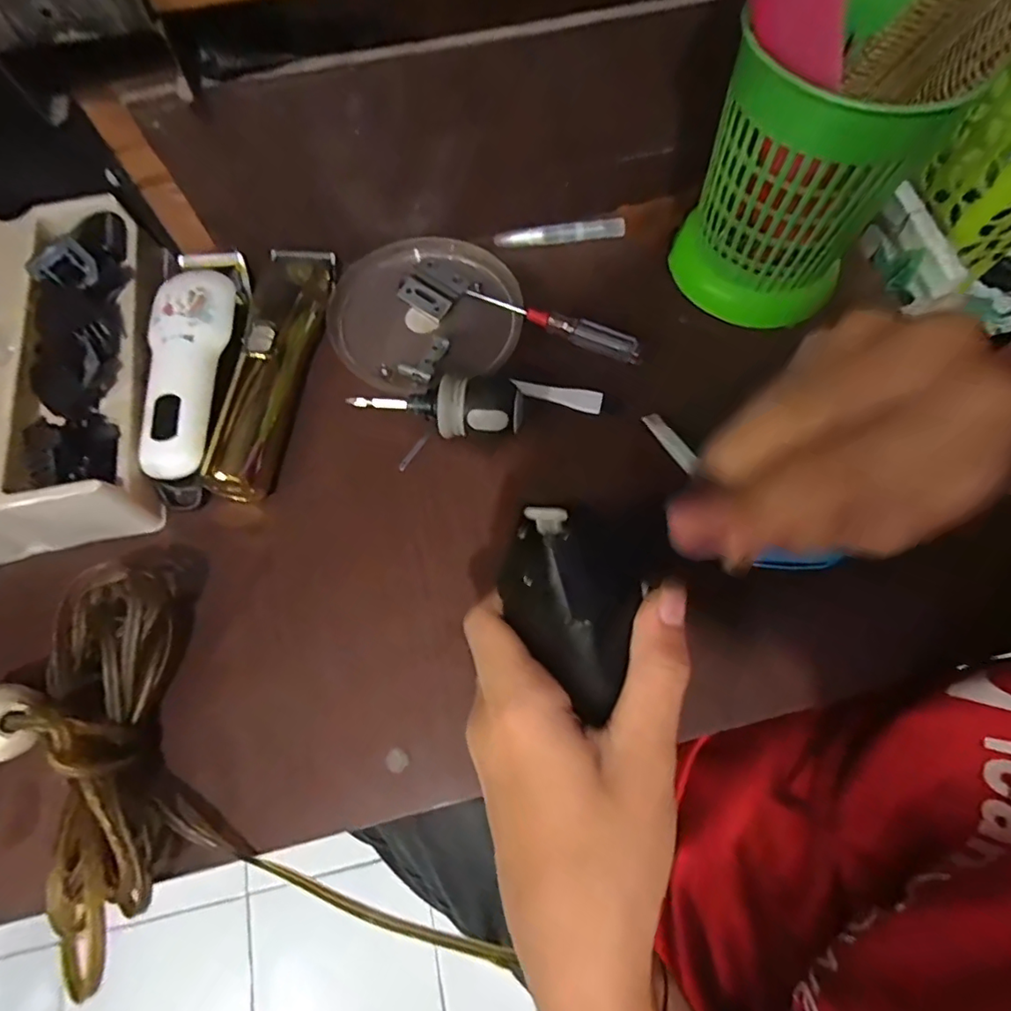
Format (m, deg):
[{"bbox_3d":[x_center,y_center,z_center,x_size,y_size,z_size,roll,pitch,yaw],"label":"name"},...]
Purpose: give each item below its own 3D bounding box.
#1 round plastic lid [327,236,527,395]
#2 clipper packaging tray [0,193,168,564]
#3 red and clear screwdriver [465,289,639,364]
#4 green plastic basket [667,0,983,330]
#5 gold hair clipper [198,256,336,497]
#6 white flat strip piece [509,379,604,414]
[{"bbox_3d":[-0.055,-0.137,0.385,0.129,0.019,0.121,-2,69,5],"label":"round plastic lid"},{"bbox_3d":[-0.295,-0.087,0.339,0.143,0.048,0.235,-11,68,-3],"label":"clipper packaging tray"},{"bbox_3d":[0.032,-0.125,0.375,0.122,0.011,0.015,21,70,9],"label":"red and clear screwdriver"},{"bbox_3d":[0.171,-0.194,0.329,0.101,0.151,0.106,0,68,1],"label":"green plastic basket"},{"bbox_3d":[-0.148,-0.094,0.352,0.045,0.034,0.182,3,68,2],"label":"gold hair clipper"},{"bbox_3d":[0.034,-0.074,0.363,0.060,0.004,0.015,15,69,7],"label":"white flat strip piece"}]

